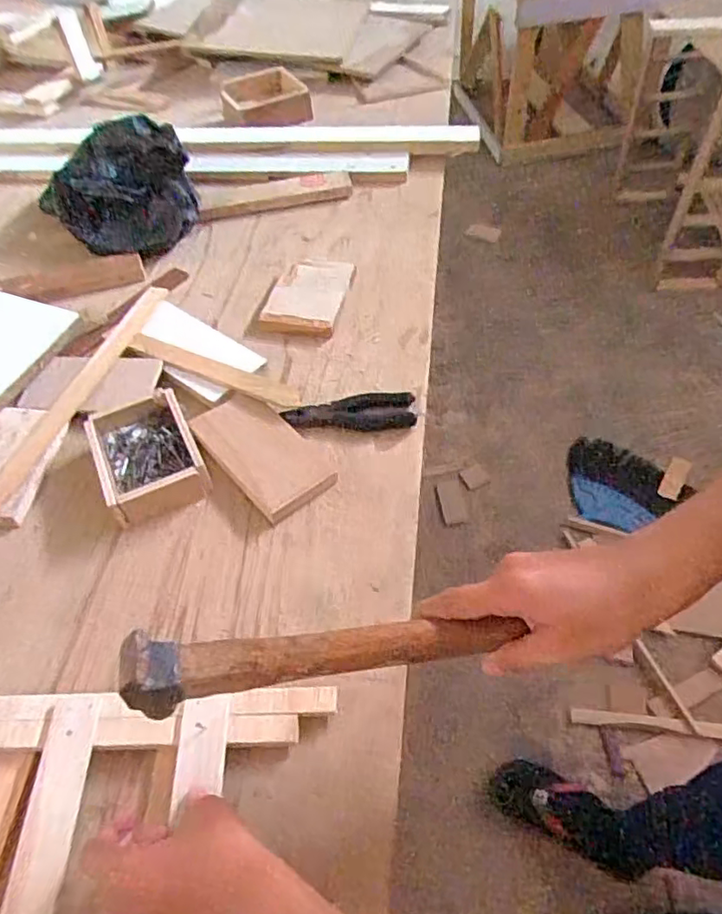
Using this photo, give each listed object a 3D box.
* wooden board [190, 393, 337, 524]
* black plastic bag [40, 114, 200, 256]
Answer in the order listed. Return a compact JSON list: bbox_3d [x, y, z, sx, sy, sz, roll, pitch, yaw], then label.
[{"bbox_3d":[-0.103,-0.007,0.632,0.085,0.016,0.160,-36,58,-21],"label":"wooden board"},{"bbox_3d":[-0.340,-0.395,0.910,0.185,0.108,0.221,36,63,28],"label":"black plastic bag"}]

